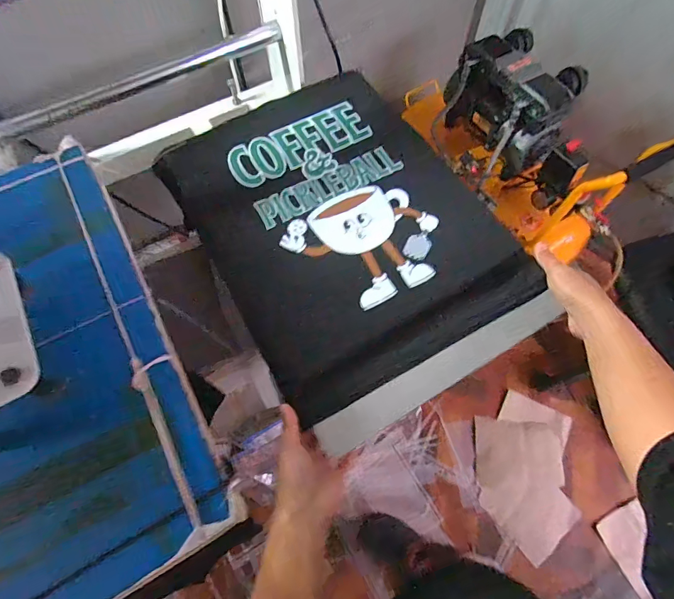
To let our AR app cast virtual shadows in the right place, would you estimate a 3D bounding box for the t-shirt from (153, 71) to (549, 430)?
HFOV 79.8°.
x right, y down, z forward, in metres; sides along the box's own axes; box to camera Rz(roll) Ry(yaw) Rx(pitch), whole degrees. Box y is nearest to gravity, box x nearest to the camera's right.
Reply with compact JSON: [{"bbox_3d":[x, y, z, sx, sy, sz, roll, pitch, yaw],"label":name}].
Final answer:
[{"bbox_3d":[-0.011,-0.152,0.647,0.408,0.034,0.529,-28,67,-12],"label":"t-shirt"}]

